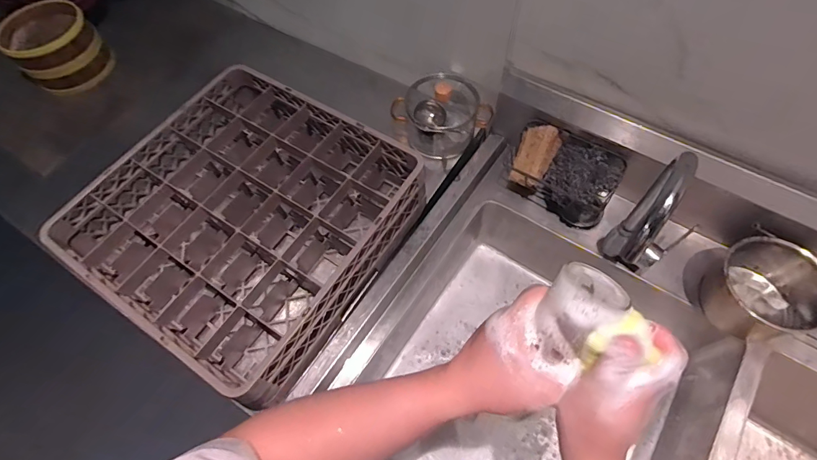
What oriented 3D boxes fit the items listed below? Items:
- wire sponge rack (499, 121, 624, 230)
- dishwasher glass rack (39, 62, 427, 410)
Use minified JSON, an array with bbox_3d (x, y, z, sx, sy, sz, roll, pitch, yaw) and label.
[{"bbox_3d":[0.290,-0.111,0.796,0.199,0.121,0.125,39,71,21],"label":"wire sponge rack"},{"bbox_3d":[-0.296,-0.024,0.794,0.498,0.163,0.486,30,68,17],"label":"dishwasher glass rack"}]

